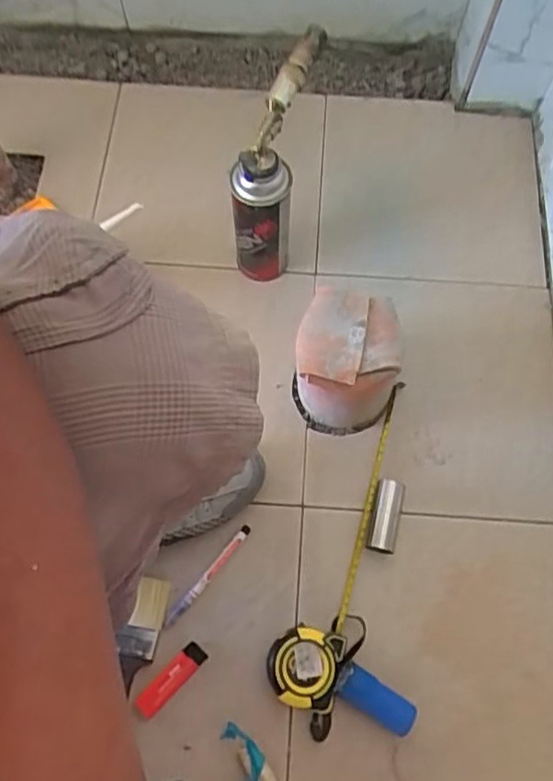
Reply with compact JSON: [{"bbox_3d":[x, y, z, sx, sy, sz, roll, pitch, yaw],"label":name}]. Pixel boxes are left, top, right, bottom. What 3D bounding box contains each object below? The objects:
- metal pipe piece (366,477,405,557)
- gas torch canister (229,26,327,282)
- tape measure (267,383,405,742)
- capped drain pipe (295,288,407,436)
[{"bbox_3d":[0.119,0.137,0.688,0.031,0.025,0.076,15,70,3],"label":"metal pipe piece"},{"bbox_3d":[-0.007,-0.243,0.712,0.069,0.218,0.129,12,69,2],"label":"gas torch canister"},{"bbox_3d":[0.069,0.158,0.675,0.079,0.043,0.379,16,70,4],"label":"tape measure"},{"bbox_3d":[0.076,-0.025,0.681,0.113,0.154,0.097,21,70,6],"label":"capped drain pipe"}]

